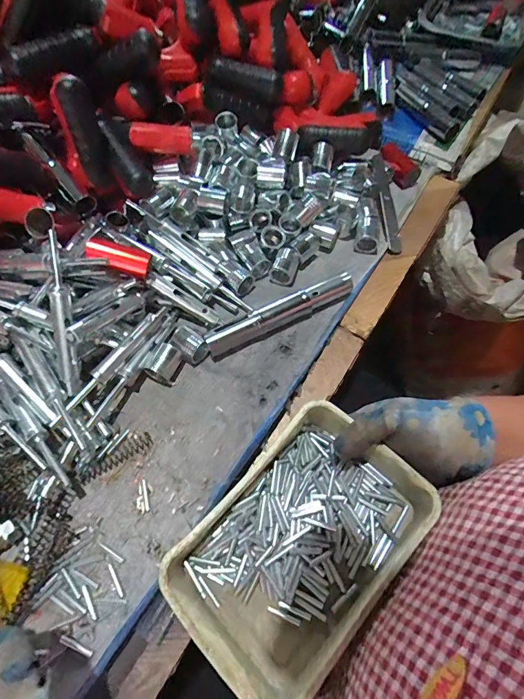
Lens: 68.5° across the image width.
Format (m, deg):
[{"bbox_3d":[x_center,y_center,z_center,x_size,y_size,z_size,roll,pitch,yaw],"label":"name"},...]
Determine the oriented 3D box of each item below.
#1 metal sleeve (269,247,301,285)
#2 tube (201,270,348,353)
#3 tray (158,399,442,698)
[{"bbox_3d":[0.028,-0.101,0.464,0.030,0.030,0.034,20,65,9],"label":"metal sleeve"},{"bbox_3d":[0.022,-0.042,0.432,0.179,0.025,0.026,-26,67,-13],"label":"tube"},{"bbox_3d":[0.031,0.154,0.316,0.134,0.048,0.199,42,70,17],"label":"tray"}]

